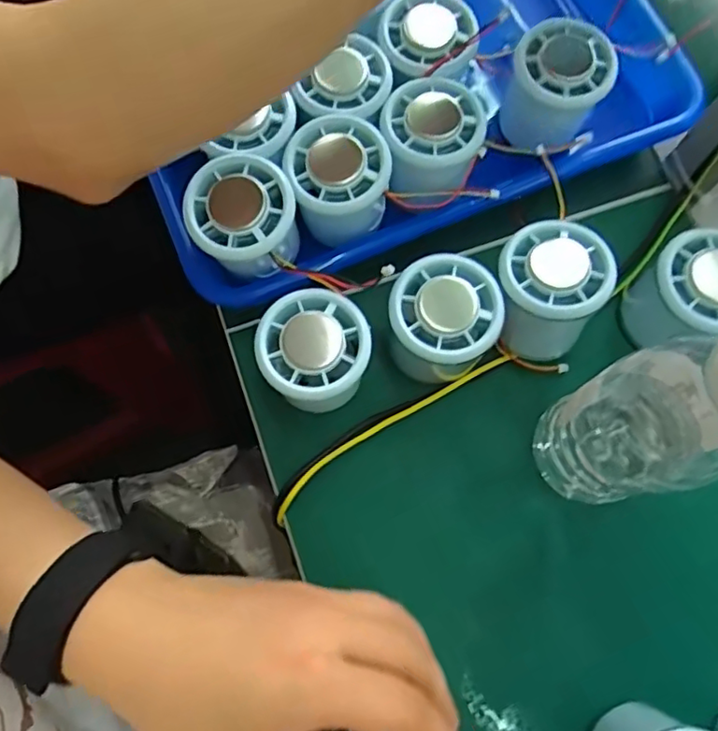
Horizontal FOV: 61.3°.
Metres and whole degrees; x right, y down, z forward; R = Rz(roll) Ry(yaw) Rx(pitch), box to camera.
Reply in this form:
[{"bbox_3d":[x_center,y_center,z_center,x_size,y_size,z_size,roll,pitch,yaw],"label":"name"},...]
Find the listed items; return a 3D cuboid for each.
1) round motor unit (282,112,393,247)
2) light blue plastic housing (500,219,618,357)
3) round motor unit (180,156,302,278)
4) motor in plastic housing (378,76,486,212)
[{"bbox_3d":[-0.011,-0.099,0.336,0.054,0.045,0.056,0,74,-1],"label":"round motor unit"},{"bbox_3d":[0.100,-0.042,0.325,0.055,0.056,0.057,0,74,-1],"label":"light blue plastic housing"},{"bbox_3d":[-0.061,-0.076,0.327,0.054,0.041,0.057,0,74,-1],"label":"round motor unit"},{"bbox_3d":[0.040,-0.123,0.340,0.053,0.034,0.062,-4,74,-3],"label":"motor in plastic housing"}]

